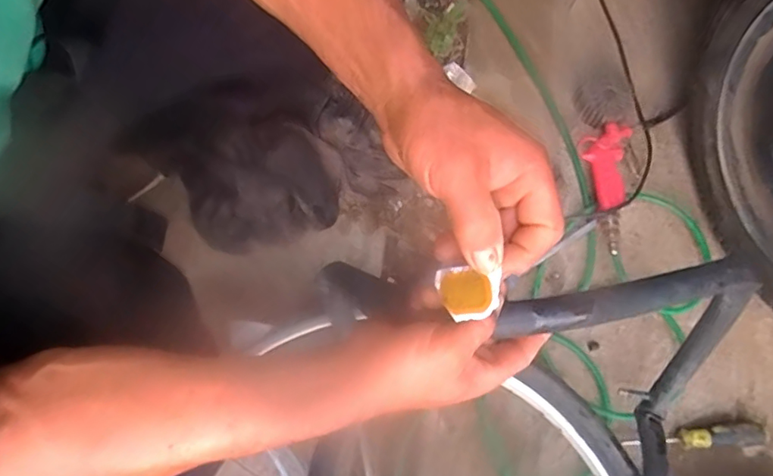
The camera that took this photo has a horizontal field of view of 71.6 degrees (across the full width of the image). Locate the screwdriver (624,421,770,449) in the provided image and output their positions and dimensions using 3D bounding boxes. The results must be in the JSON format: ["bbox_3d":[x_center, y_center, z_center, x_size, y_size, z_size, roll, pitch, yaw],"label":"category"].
[{"bbox_3d":[0.369,0.239,0.646,0.175,0.036,0.029,-3,78,-1],"label":"screwdriver"}]

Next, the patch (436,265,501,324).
[{"bbox_3d":[0.047,0.031,0.308,0.037,0.004,0.029,-15,82,41],"label":"patch"}]

